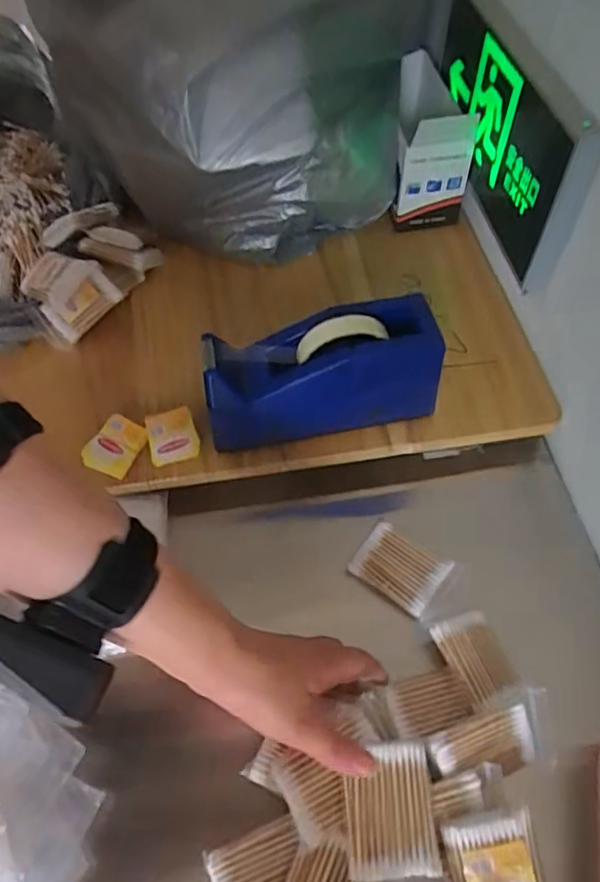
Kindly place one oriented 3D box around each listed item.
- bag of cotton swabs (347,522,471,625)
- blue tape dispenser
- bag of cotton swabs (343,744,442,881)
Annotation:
[{"bbox_3d":[0.092,0.110,0.494,0.087,0.014,0.059,32,63,20],"label":"bag of cotton swabs"},{"bbox_3d":[0.017,-0.061,0.497,0.197,0.093,0.068,-10,57,-5],"label":"blue tape dispenser"},{"bbox_3d":[0.057,0.233,0.366,0.055,0.014,0.070,-3,57,-1],"label":"bag of cotton swabs"}]

